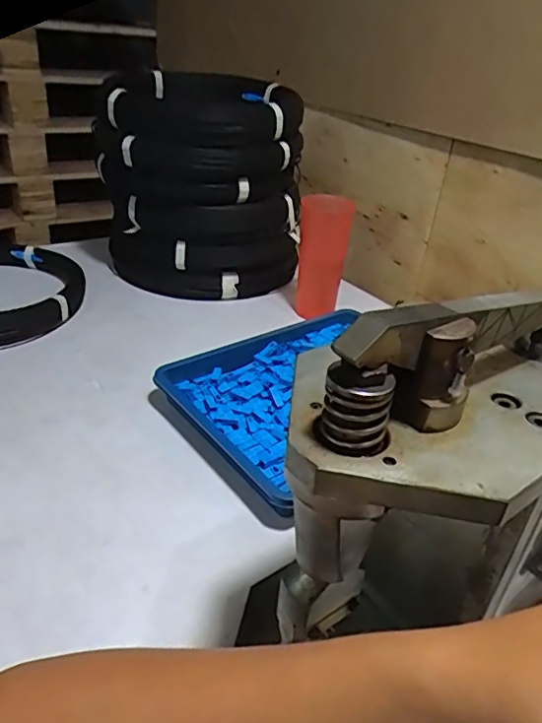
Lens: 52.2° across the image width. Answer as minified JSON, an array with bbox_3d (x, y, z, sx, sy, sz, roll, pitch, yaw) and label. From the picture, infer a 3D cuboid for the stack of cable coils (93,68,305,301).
[{"bbox_3d":[-0.112,-0.268,0.864,0.273,0.290,0.273,-8,34,-22],"label":"stack of cable coils"}]

